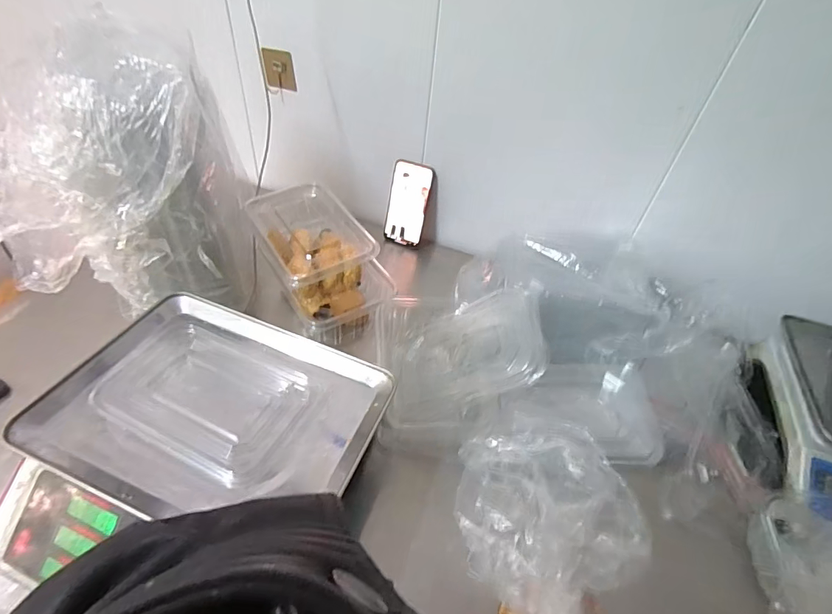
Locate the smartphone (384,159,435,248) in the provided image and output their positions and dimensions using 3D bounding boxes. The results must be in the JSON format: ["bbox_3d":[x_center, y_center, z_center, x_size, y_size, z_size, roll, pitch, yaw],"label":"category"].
[{"bbox_3d":[-0.016,-0.203,0.859,0.082,0.164,0.009,19,29,13],"label":"smartphone"}]

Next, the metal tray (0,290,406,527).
[{"bbox_3d":[-0.210,0.105,0.474,0.325,0.024,0.239,18,47,10],"label":"metal tray"}]

